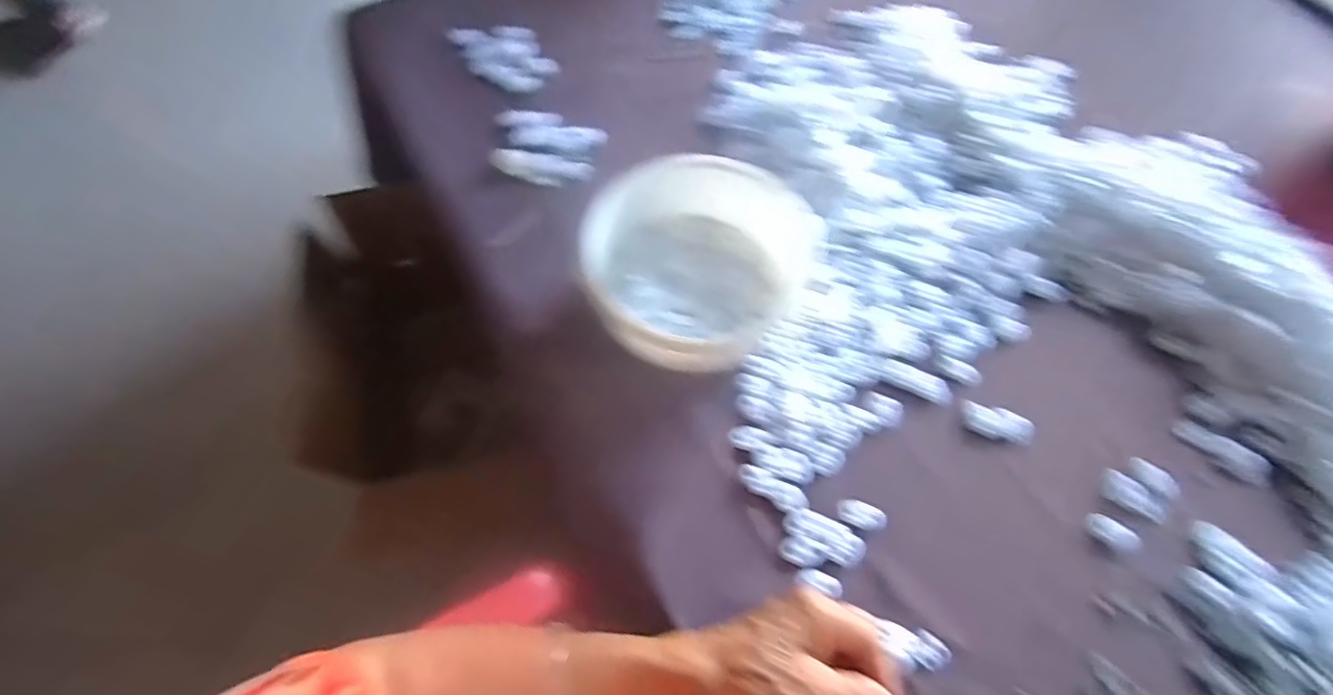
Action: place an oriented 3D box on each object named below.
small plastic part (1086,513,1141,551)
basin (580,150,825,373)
[{"bbox_3d":[0.313,0.129,0.409,0.032,0.007,0.016,40,70,15],"label":"small plastic part"},{"bbox_3d":[0.025,-0.074,0.461,0.153,0.065,0.169,39,69,15],"label":"basin"}]

